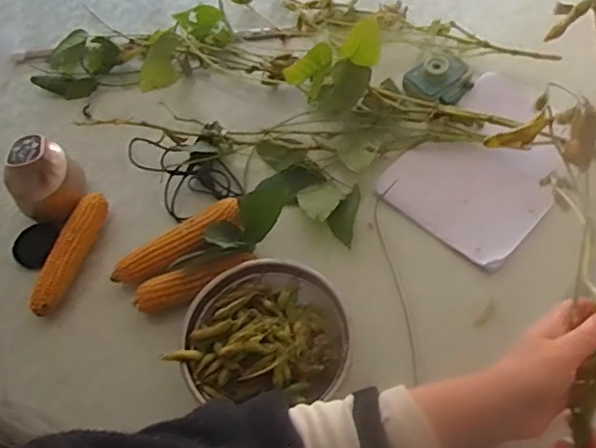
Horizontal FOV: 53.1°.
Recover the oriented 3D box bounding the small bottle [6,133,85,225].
[{"bbox_3d":[-0.355,-0.059,0.851,0.082,0.116,0.091,-2,59,3],"label":"small bottle"}]

